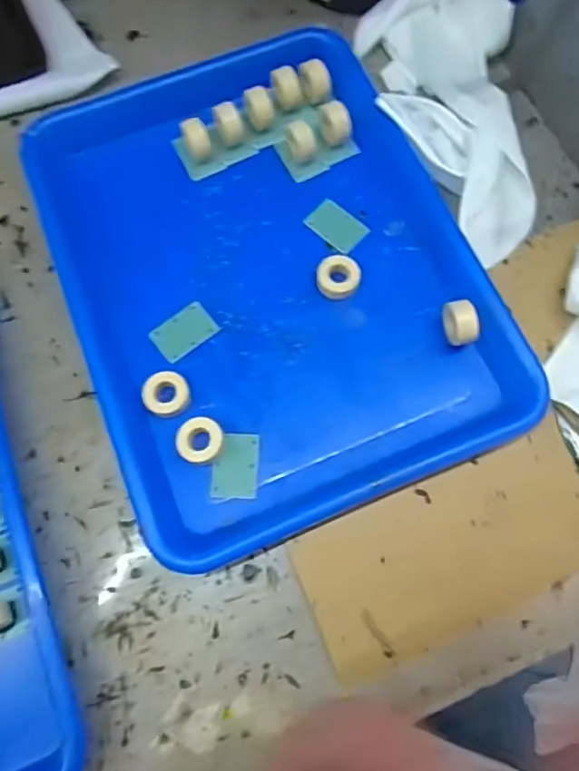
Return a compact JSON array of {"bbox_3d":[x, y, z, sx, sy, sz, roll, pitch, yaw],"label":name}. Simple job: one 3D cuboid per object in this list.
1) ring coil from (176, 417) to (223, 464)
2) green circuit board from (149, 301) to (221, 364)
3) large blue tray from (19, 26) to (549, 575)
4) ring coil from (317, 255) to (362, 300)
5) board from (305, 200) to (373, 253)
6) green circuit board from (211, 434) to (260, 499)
[{"bbox_3d":[-0.054,0.033,0.319,0.027,0.014,0.026,0,74,1],"label":"ring coil"},{"bbox_3d":[-0.069,-0.036,0.346,0.040,0.004,0.026,-40,78,-10],"label":"green circuit board"},{"bbox_3d":[-0.016,-0.082,0.348,0.249,0.030,0.328,-23,75,-6],"label":"large blue tray"},{"bbox_3d":[0.033,-0.074,0.354,0.029,0.014,0.029,0,74,1],"label":"ring coil"},{"bbox_3d":[0.033,-0.113,0.371,0.041,0.004,0.027,43,79,11],"label":"board"},{"bbox_3d":[-0.033,0.049,0.320,0.027,0.005,0.039,2,74,1],"label":"green circuit board"}]

